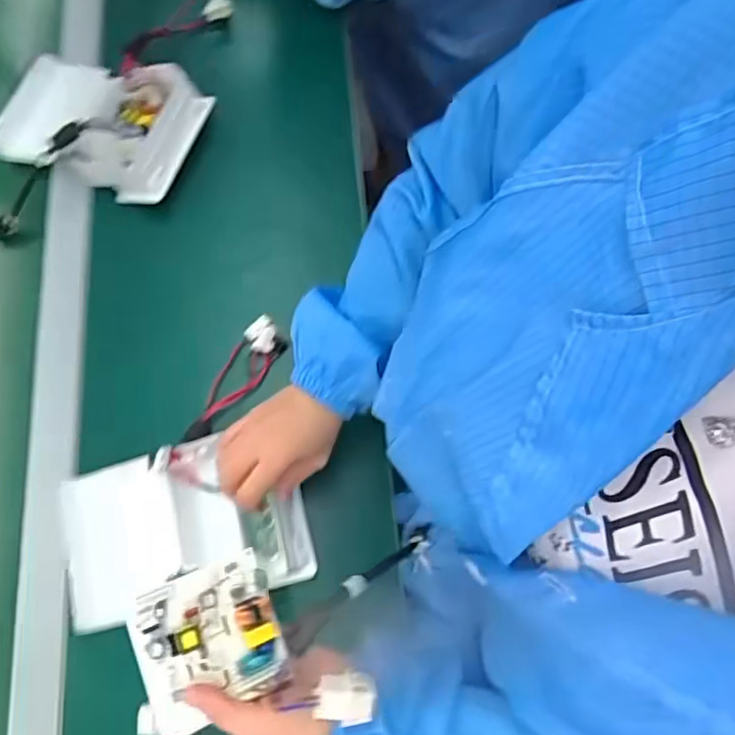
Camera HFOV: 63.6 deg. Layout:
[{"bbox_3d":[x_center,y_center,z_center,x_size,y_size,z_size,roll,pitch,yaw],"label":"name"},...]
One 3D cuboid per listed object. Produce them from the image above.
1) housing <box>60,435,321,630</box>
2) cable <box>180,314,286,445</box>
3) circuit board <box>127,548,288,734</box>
[{"bbox_3d":[-0.161,0.141,0.531,0.206,0.045,0.134,-12,73,-5],"label":"housing"},{"bbox_3d":[-0.133,0.012,0.589,0.043,0.037,0.144,33,72,7],"label":"cable"},{"bbox_3d":[-0.099,0.171,0.371,0.084,0.031,0.089,-18,73,-7],"label":"circuit board"}]

